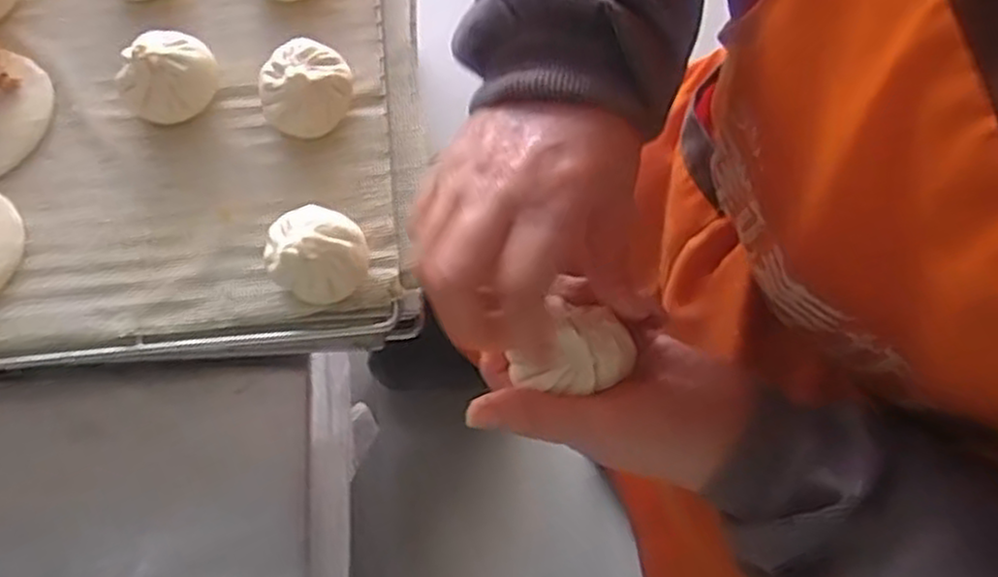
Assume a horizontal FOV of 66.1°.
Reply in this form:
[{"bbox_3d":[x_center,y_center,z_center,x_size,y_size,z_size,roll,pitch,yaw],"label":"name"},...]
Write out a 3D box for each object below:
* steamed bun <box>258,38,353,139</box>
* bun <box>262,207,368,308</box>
[{"bbox_3d":[-0.118,-0.121,0.466,0.046,0.037,0.049,1,71,-2],"label":"steamed bun"},{"bbox_3d":[-0.103,-0.021,0.433,0.048,0.043,0.047,1,71,-2],"label":"bun"}]

